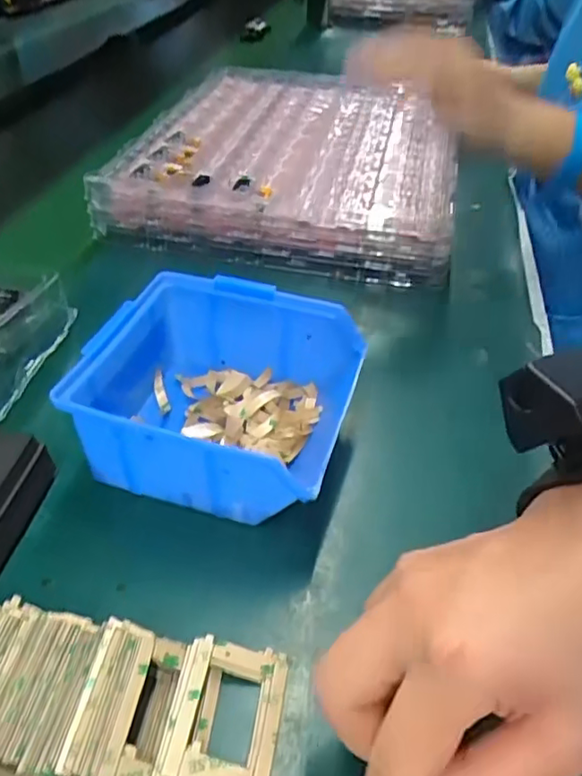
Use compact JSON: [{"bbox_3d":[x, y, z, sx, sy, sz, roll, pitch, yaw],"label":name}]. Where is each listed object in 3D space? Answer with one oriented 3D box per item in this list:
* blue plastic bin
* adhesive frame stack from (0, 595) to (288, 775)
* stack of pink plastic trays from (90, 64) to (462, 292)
[{"bbox_3d":[-0.036,0.002,0.326,0.133,0.070,0.130,11,43,13],"label":"blue plastic bin"},{"bbox_3d":[-0.075,0.118,0.222,0.142,0.027,0.062,12,42,-5],"label":"adhesive frame stack"},{"bbox_3d":[0.016,-0.233,0.589,0.294,0.071,0.354,8,43,10],"label":"stack of pink plastic trays"}]

